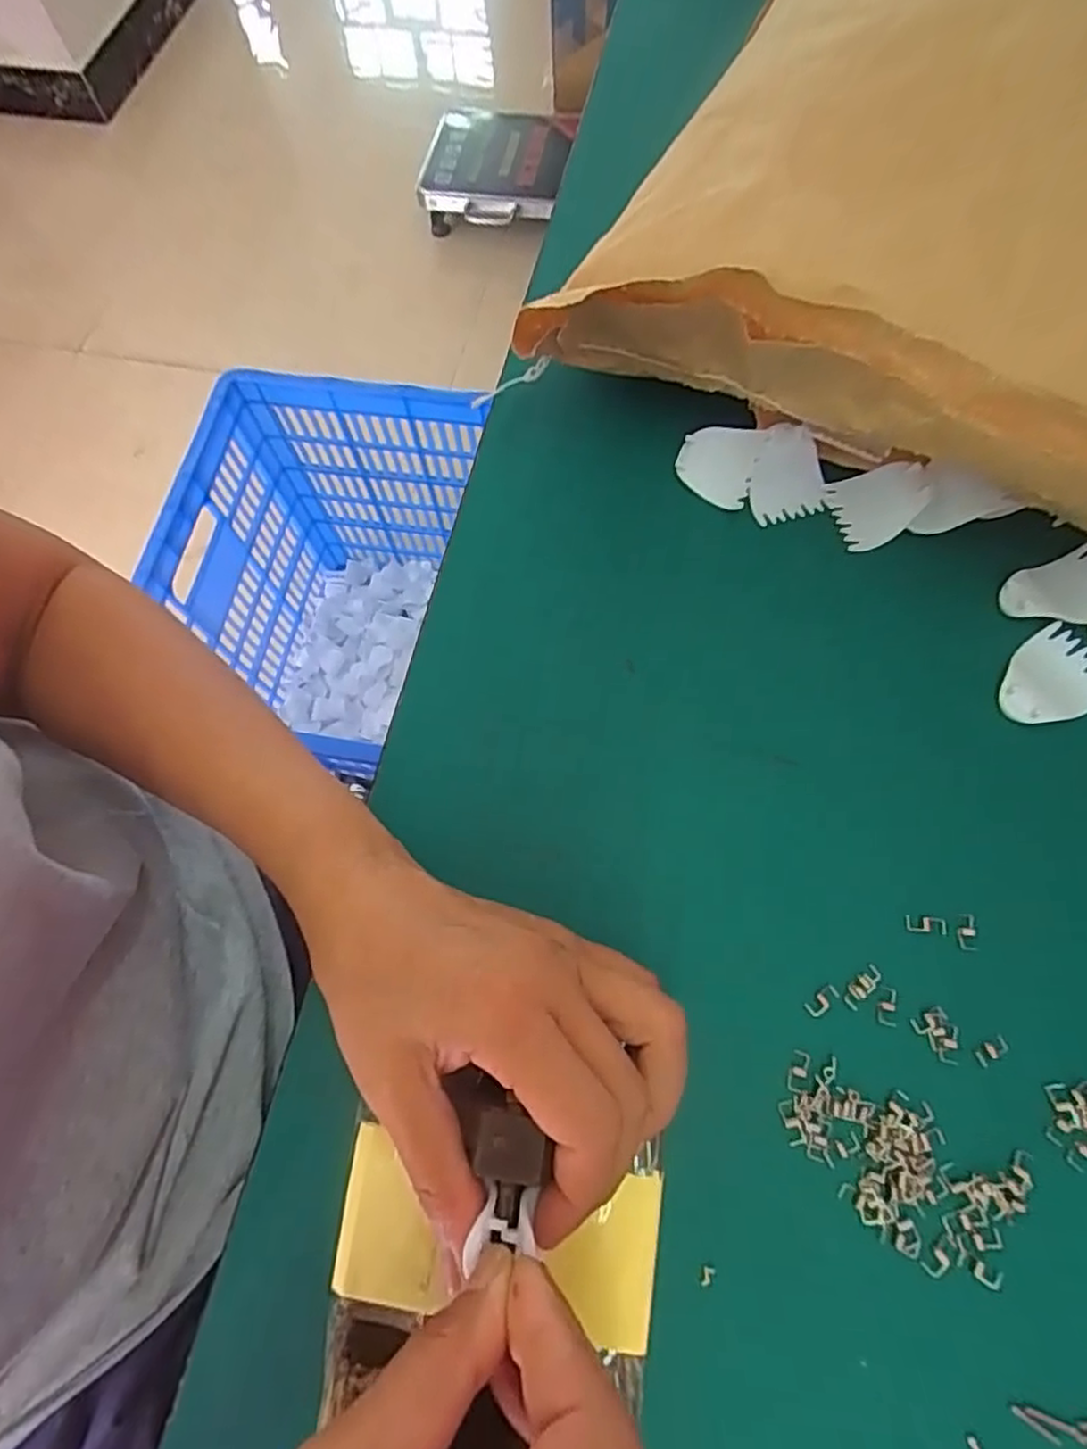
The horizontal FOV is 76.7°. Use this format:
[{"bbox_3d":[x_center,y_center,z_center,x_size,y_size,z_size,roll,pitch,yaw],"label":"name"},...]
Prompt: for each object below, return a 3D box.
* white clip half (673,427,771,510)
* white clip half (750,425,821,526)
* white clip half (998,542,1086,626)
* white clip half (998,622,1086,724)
[{"bbox_3d":[0.087,-0.131,0.347,0.039,0.009,0.038,22,95,26],"label":"white clip half"},{"bbox_3d":[0.122,-0.121,0.340,0.035,0.028,0.039,19,70,11],"label":"white clip half"},{"bbox_3d":[0.241,-0.060,0.318,0.049,0.011,0.037,-19,68,-5],"label":"white clip half"},{"bbox_3d":[0.226,-0.018,0.307,0.048,0.005,0.039,-35,70,-11],"label":"white clip half"}]

